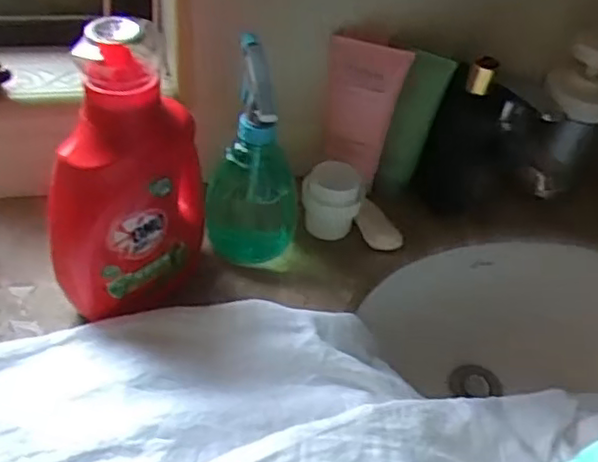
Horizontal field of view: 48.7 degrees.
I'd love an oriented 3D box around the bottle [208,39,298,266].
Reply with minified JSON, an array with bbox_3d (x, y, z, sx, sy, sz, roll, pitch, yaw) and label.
[{"bbox_3d":[-0.044,-0.064,0.592,0.081,0.187,0.078,-4,45,-7],"label":"bottle"}]

